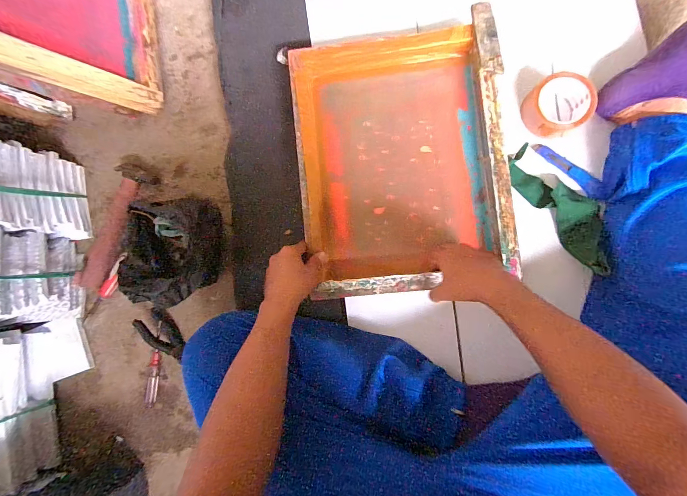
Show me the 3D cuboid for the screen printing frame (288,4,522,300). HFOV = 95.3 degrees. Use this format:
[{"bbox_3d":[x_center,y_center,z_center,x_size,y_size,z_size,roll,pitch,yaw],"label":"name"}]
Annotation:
[{"bbox_3d":[0.102,-0.161,0.574,0.355,0.060,0.462,-6,88,6],"label":"screen printing frame"}]

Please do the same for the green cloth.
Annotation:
[{"bbox_3d":[0.387,-0.072,0.553,0.076,0.032,0.249,-35,86,4],"label":"green cloth"}]

